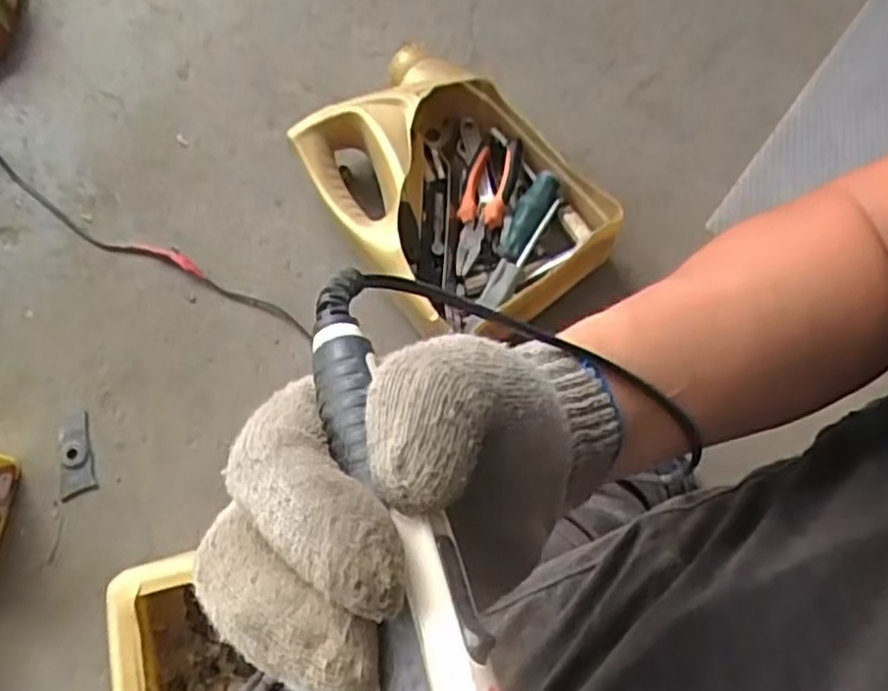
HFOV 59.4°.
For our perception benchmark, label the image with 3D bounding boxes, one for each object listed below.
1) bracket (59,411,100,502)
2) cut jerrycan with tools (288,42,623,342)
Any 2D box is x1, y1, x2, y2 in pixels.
[{"bbox_3d":[-0.349,0.105,0.735,0.033,0.004,0.076,-16,72,-4],"label":"bracket"},{"bbox_3d":[0.009,-0.150,0.774,0.219,0.092,0.296,-34,74,-10],"label":"cut jerrycan with tools"}]

